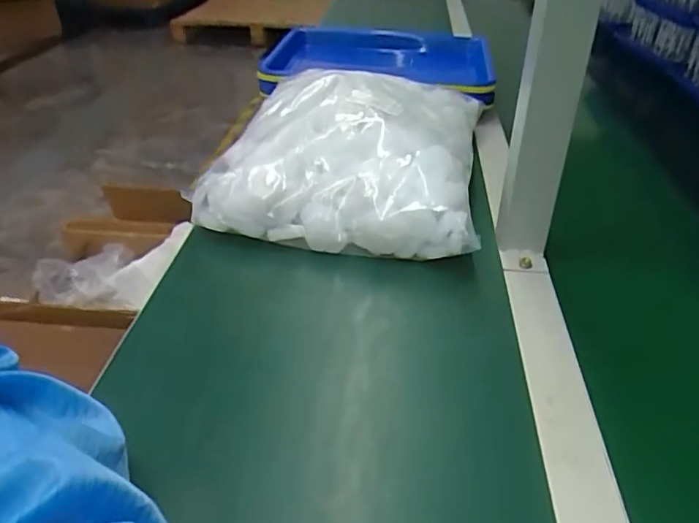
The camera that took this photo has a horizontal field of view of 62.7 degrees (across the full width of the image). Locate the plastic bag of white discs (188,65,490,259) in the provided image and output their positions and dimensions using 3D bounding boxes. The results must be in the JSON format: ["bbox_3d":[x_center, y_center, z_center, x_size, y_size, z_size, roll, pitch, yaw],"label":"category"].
[{"bbox_3d":[0.003,-0.129,0.626,0.267,0.098,0.318,5,36,7],"label":"plastic bag of white discs"}]

